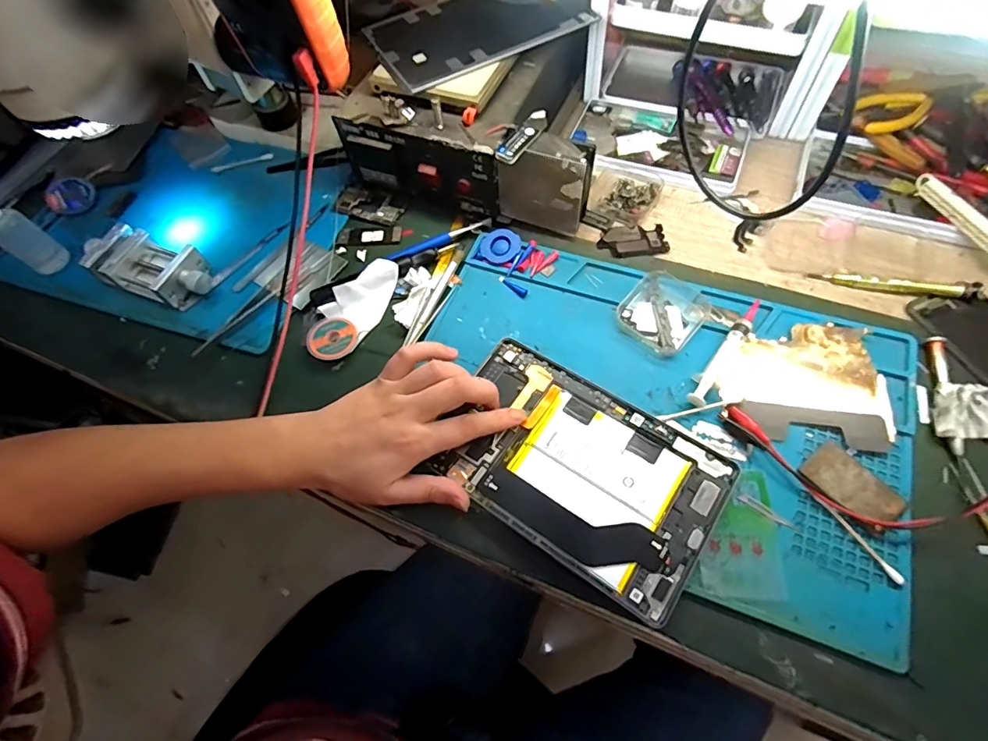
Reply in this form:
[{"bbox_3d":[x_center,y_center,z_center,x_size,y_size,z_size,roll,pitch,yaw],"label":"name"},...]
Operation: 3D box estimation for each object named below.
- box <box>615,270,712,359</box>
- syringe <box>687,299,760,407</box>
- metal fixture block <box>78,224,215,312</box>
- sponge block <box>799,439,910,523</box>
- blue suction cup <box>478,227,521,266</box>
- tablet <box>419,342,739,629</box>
[{"bbox_3d":[0.145,-0.051,0.409,0.069,0.019,0.062,-42,67,-18],"label":"box"},{"bbox_3d":[0.185,-0.016,0.386,0.016,0.015,0.106,33,68,19],"label":"syringe"},{"bbox_3d":[-0.335,-0.102,0.468,0.114,0.032,0.058,21,64,14],"label":"metal fixture block"},{"bbox_3d":[0.250,0.081,0.337,0.036,0.006,0.060,-33,64,-14],"label":"sponge block"},{"bbox_3d":[0.006,-0.118,0.456,0.036,0.006,0.036,-3,78,13],"label":"blue suction cup"},{"bbox_3d":[0.060,0.068,0.358,0.202,0.009,0.127,31,67,19],"label":"tablet"}]

